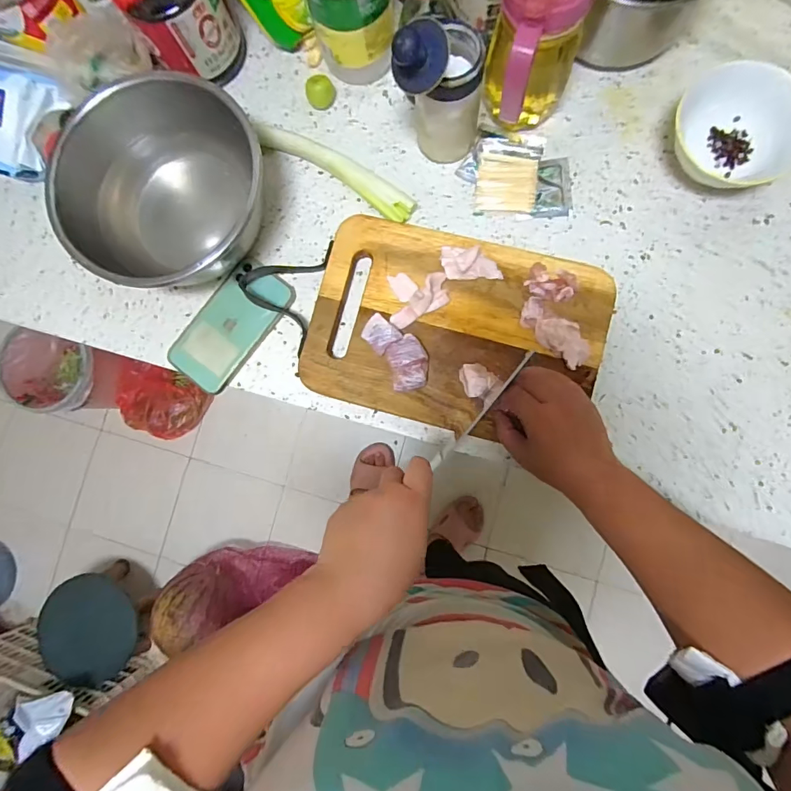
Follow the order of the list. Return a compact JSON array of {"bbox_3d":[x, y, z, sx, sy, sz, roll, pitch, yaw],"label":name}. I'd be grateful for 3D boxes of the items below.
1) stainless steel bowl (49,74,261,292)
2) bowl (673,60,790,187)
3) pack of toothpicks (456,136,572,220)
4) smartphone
[{"bbox_3d":[-0.237,-0.208,0.465,0.195,0.096,0.196,0,85,5],"label":"stainless steel bowl"},{"bbox_3d":[0.344,-0.260,0.441,0.127,0.061,0.103,30,88,6],"label":"bowl"},{"bbox_3d":[0.134,-0.240,0.477,0.116,0.019,0.088,1,85,5],"label":"pack of toothpicks"},{"bbox_3d":[-0.187,-0.079,0.491,0.075,0.016,0.148,36,89,7],"label":"smartphone"}]

